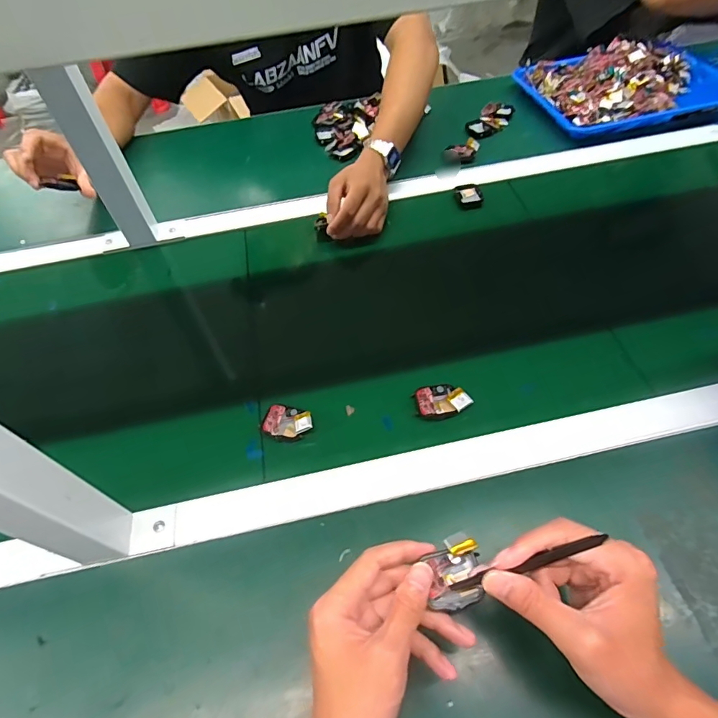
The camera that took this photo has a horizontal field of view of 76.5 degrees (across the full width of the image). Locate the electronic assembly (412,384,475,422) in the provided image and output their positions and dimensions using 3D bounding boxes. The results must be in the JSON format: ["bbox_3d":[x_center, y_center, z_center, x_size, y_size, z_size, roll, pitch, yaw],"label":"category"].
[{"bbox_3d":[0.087,0.044,0.475,0.053,0.015,0.041,-16,54,-7],"label":"electronic assembly"}]

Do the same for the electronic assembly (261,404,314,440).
[{"bbox_3d":[-0.072,0.064,0.471,0.055,0.022,0.034,13,56,14],"label":"electronic assembly"}]

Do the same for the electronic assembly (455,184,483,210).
[{"bbox_3d":[0.165,-0.242,0.680,0.036,0.015,0.045,-2,54,3],"label":"electronic assembly"}]

